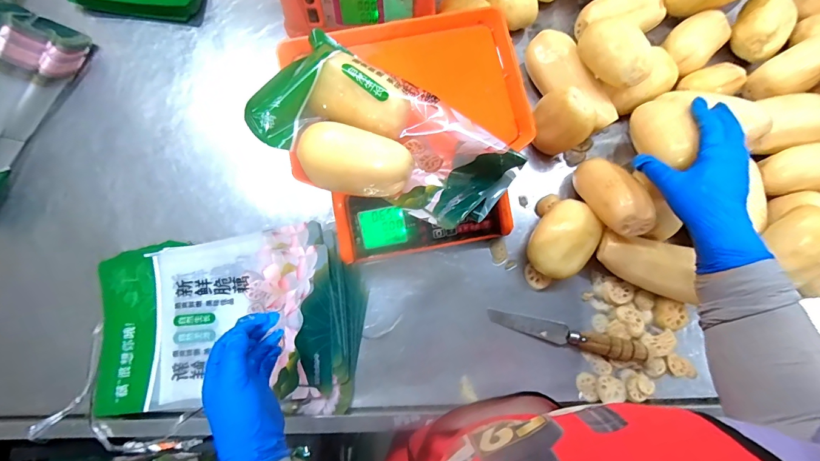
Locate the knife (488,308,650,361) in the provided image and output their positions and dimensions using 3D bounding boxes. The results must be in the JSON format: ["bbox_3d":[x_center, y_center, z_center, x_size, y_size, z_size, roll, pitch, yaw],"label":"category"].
[{"bbox_3d":[0.204,0.137,0.496,0.194,0.027,0.028,14,79,4],"label":"knife"}]

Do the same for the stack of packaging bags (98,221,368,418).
[{"bbox_3d":[-0.235,0.123,0.505,0.337,0.032,0.236,-5,78,0],"label":"stack of packaging bags"}]

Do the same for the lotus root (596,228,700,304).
[{"bbox_3d":[0.306,0.043,0.497,0.121,0.058,0.064,20,79,5],"label":"lotus root"}]

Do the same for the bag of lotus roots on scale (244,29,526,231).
[{"bbox_3d":[-0.028,-0.089,0.395,0.259,0.075,0.137,31,81,7],"label":"bag of lotus roots on scale"}]

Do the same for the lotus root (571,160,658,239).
[{"bbox_3d":[0.260,-0.049,0.487,0.062,0.050,0.125,-23,54,-4],"label":"lotus root"}]

